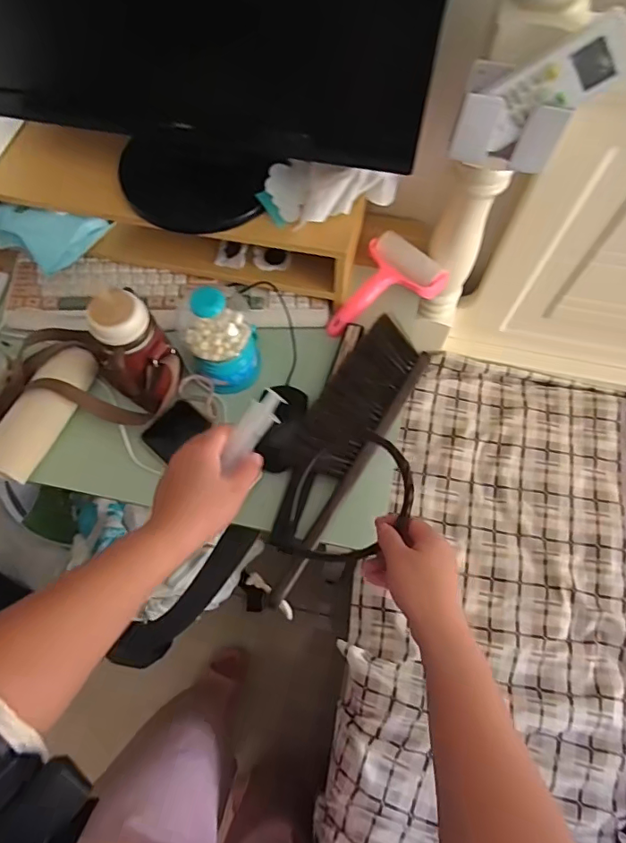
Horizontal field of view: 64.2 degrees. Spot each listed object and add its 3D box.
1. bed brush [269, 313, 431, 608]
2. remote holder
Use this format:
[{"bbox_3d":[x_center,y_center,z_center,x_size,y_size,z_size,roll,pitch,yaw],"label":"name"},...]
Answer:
[{"bbox_3d":[0.026,0.024,0.586,0.088,0.030,0.350,31,71,12],"label":"bed brush"},{"bbox_3d":[0.185,-0.278,0.467,0.094,0.080,0.027,15,69,7],"label":"remote holder"}]

